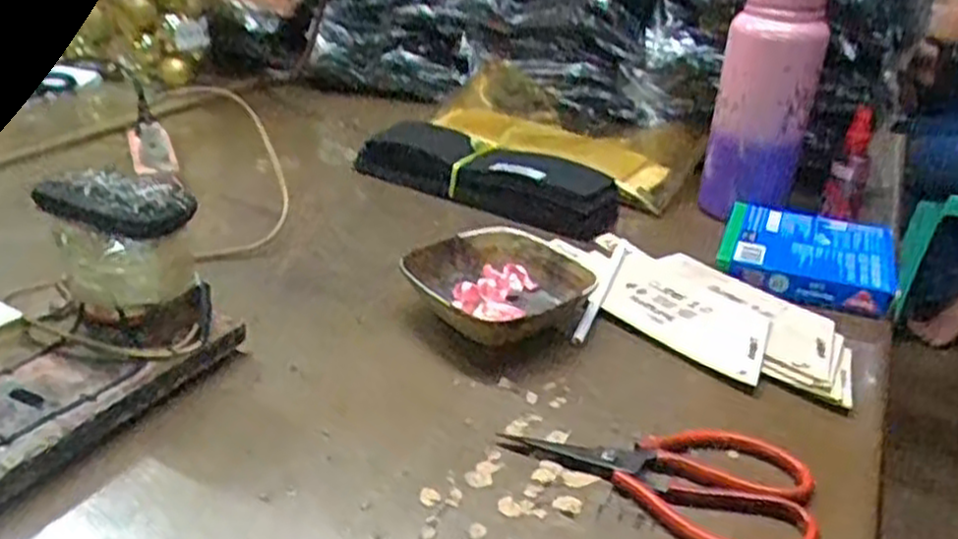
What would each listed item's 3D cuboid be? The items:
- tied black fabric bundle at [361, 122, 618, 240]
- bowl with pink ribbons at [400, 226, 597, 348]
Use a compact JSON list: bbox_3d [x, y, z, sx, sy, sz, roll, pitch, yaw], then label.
[{"bbox_3d":[0.004,-0.102,0.822,0.290,0.059,0.076,16,31,23],"label":"tied black fabric bundle"},{"bbox_3d":[0.016,0.017,0.602,0.130,0.042,0.130,2,28,-1],"label":"bowl with pink ribbons"}]

